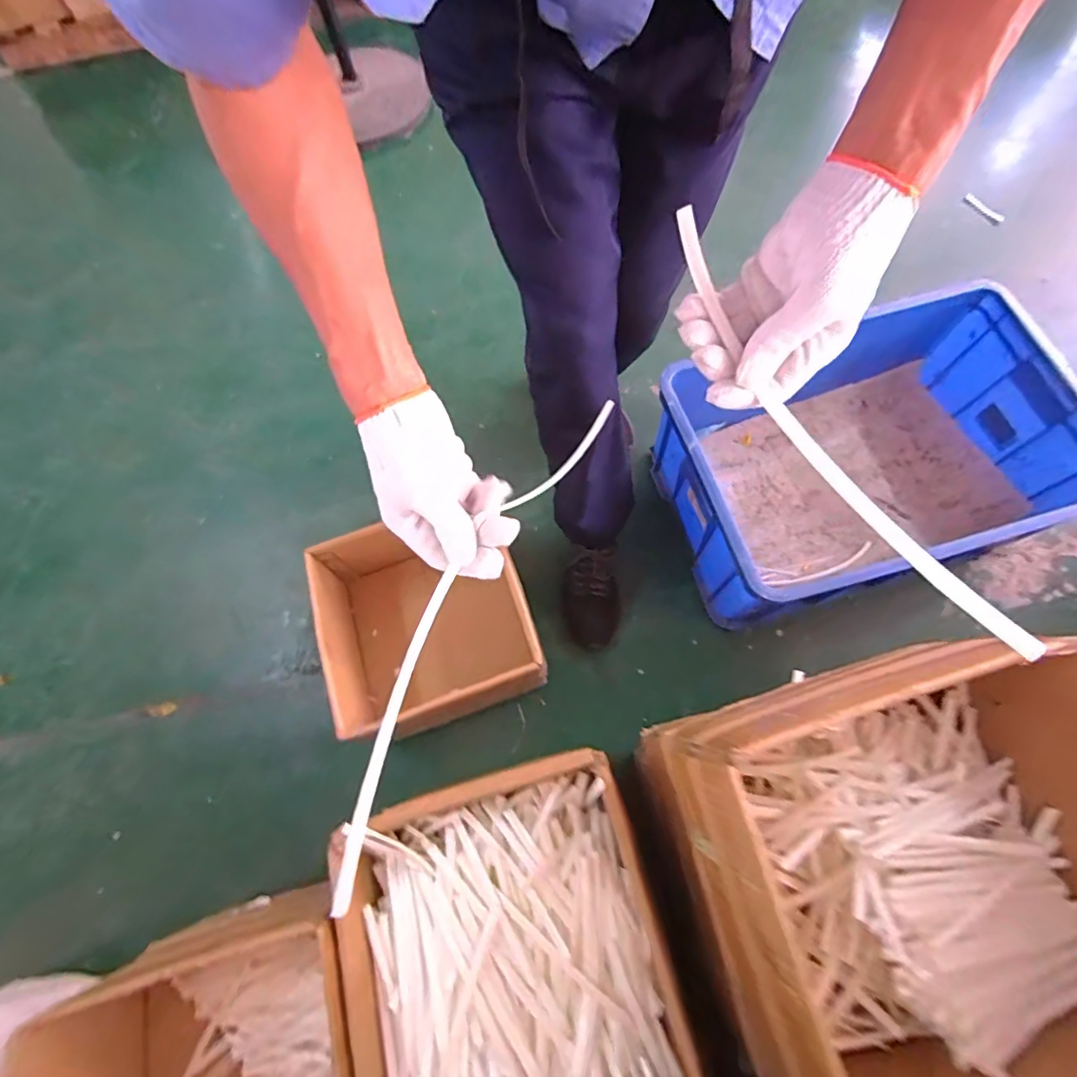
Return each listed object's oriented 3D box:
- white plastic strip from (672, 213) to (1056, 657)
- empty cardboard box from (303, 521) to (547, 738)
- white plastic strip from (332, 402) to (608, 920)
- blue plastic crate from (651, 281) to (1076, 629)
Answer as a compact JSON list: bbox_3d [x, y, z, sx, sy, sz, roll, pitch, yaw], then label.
[{"bbox_3d":[0.179,-0.077,0.346,0.022,0.075,0.329,-30,79,-8],"label":"white plastic strip"},{"bbox_3d":[-0.180,0.137,0.914,0.313,0.206,0.315,-18,70,-4],"label":"empty cardboard box"},{"bbox_3d":[-0.051,0.050,0.420,0.056,0.021,0.428,26,70,12],"label":"white plastic strip"},{"bbox_3d":[0.527,-0.152,0.928,0.606,0.255,0.472,-15,70,-3],"label":"blue plastic crate"}]

